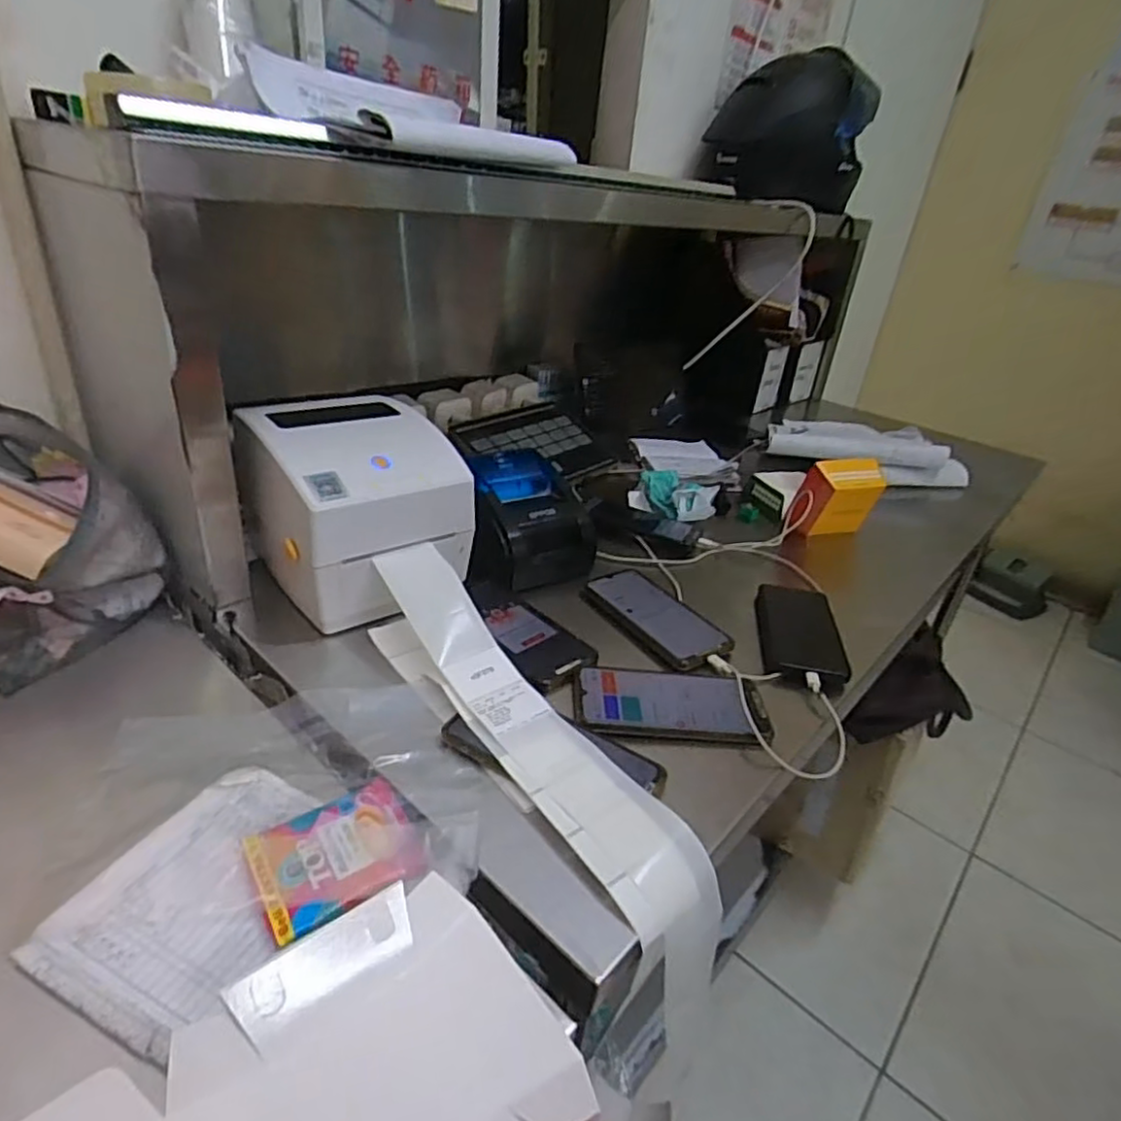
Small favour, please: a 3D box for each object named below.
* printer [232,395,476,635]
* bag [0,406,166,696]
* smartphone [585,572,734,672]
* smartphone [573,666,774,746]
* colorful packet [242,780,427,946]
[{"bbox_3d":[-0.208,-0.060,0.688,0.173,0.151,0.207,-19,38,-37],"label":"printer"},{"bbox_3d":[-0.529,-0.029,0.639,0.237,0.173,0.182,18,31,19],"label":"bag"},{"bbox_3d":[0.096,0.055,0.724,0.081,0.007,0.176,-15,36,-33],"label":"smartphone"},{"bbox_3d":[0.099,0.124,0.596,0.171,0.011,0.083,5,29,-3],"label":"smartphone"},{"bbox_3d":[-0.149,0.198,0.455,0.106,0.011,0.087,-16,36,-34],"label":"colorful packet"}]

